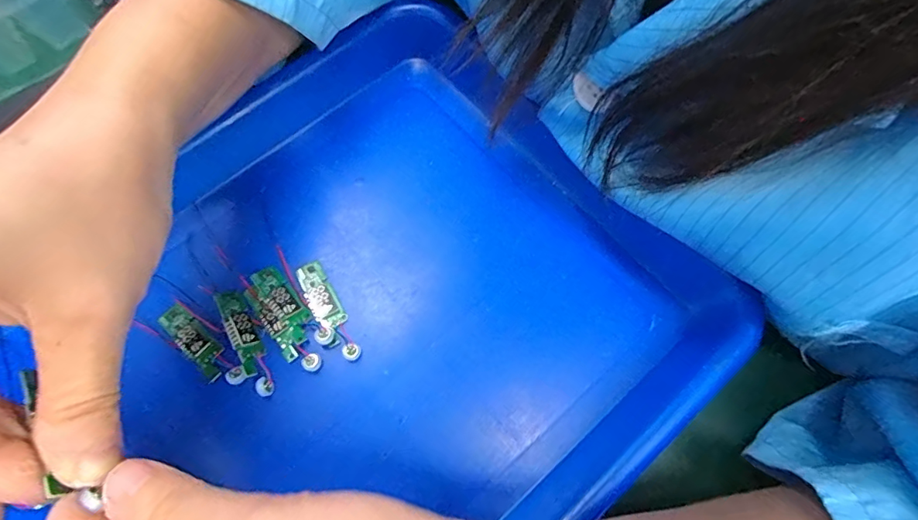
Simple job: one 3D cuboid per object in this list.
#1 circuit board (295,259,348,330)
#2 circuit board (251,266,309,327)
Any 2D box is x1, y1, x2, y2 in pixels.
[{"bbox_3d":[-0.066,0.017,0.223,0.014,0.004,0.034,-31,73,-8],"label":"circuit board"},{"bbox_3d":[-0.084,0.017,0.220,0.012,0.004,0.035,-42,75,-11],"label":"circuit board"}]

